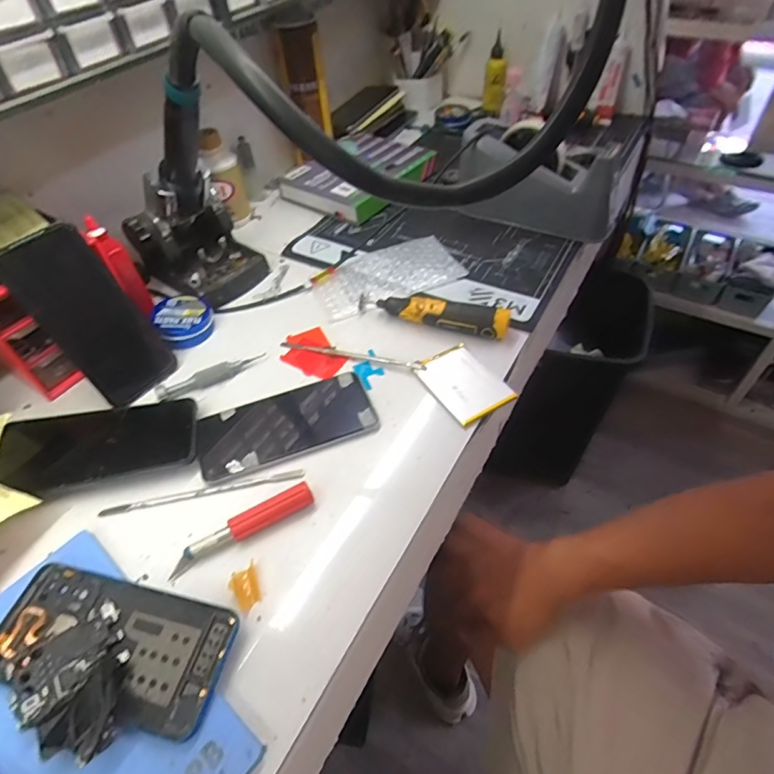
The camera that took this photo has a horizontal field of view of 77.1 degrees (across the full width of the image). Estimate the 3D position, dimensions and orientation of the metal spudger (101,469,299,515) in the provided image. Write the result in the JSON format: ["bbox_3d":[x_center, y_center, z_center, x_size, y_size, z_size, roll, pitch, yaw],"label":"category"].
[{"bbox_3d":[-0.153,0.087,0.405,0.165,0.005,0.007,-8,50,-7],"label":"metal spudger"}]

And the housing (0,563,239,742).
[{"bbox_3d":[-0.186,0.168,0.323,0.162,0.010,0.073,11,50,10],"label":"housing"}]

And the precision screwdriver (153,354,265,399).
[{"bbox_3d":[-0.175,-0.013,0.487,0.107,0.012,0.015,-24,53,-19],"label":"precision screwdriver"}]

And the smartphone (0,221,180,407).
[{"bbox_3d":[-0.275,-0.066,0.455,0.011,0.162,0.078,0,39,45],"label":"smartphone"}]

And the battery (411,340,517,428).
[{"bbox_3d":[0.073,-0.006,0.466,0.061,0.008,0.088,-26,52,-17],"label":"battery"}]

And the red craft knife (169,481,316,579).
[{"bbox_3d":[-0.110,0.108,0.375,0.112,0.019,0.016,-25,53,-20],"label":"red craft knife"}]

